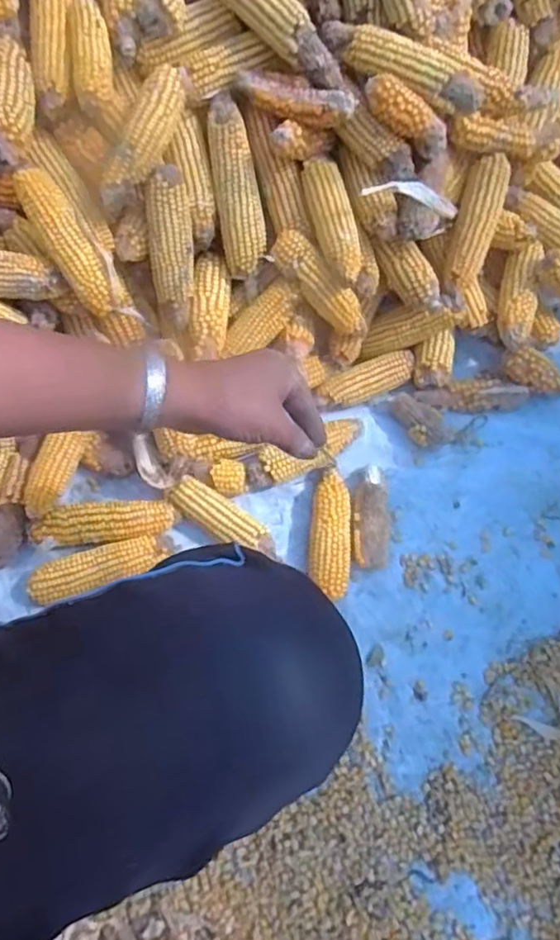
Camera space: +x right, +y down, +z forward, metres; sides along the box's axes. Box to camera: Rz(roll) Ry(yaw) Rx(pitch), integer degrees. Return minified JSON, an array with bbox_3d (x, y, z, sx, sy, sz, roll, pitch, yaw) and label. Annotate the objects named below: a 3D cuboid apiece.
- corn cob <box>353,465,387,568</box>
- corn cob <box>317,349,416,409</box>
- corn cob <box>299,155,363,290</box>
[{"bbox_3d":[0.113,0.055,0.775,0.050,0.035,0.129,0,72,-3],"label":"corn cob"},{"bbox_3d":[0.111,-0.116,0.829,0.135,0.040,0.042,-19,73,-8],"label":"corn cob"},{"bbox_3d":[0.061,-0.293,0.736,0.046,0.035,0.148,-12,72,-6],"label":"corn cob"}]

